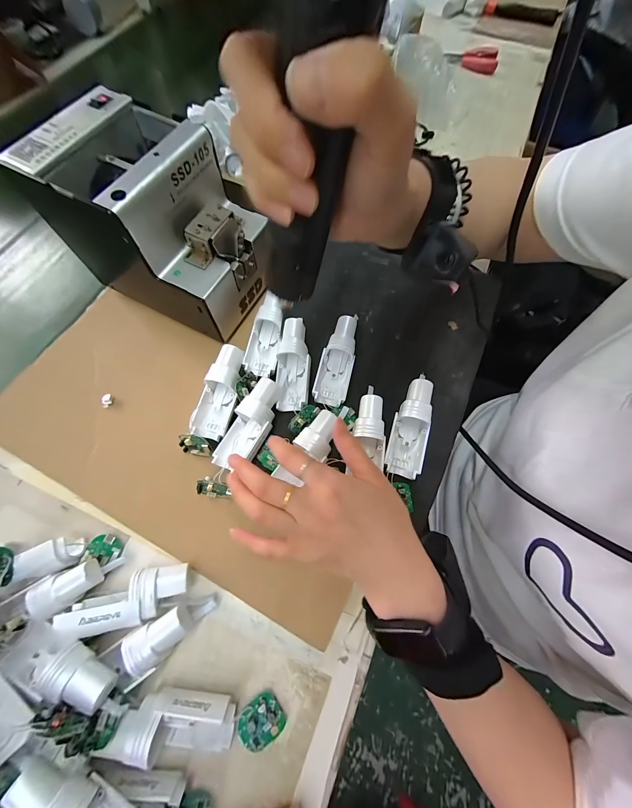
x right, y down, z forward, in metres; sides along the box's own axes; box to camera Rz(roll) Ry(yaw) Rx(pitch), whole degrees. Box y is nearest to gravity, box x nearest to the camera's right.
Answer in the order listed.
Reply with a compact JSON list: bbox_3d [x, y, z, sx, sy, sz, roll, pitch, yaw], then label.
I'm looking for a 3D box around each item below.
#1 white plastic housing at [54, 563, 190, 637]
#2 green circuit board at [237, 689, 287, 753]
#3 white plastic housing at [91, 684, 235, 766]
[{"bbox_3d":[-0.153,0.161,0.245,0.090,0.032,0.036,-16,70,-18],"label":"white plastic housing"},{"bbox_3d":[-0.043,0.248,0.232,0.033,0.008,0.029,-37,74,-14],"label":"green circuit board"},{"bbox_3d":[-0.102,0.234,0.215,0.083,0.026,0.036,7,69,-14],"label":"white plastic housing"}]

